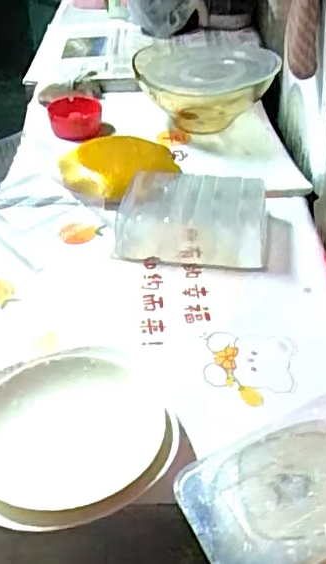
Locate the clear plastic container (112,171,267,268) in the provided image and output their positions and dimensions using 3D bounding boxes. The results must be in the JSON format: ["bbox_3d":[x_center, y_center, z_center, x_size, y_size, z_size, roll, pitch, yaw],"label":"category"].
[{"bbox_3d":[0.040,-0.095,0.838,0.209,0.066,0.144,1,38,7],"label":"clear plastic container"}]

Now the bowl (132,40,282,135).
[{"bbox_3d":[0.073,-0.371,1.084,0.241,0.110,0.236,-3,38,2],"label":"bowl"}]

